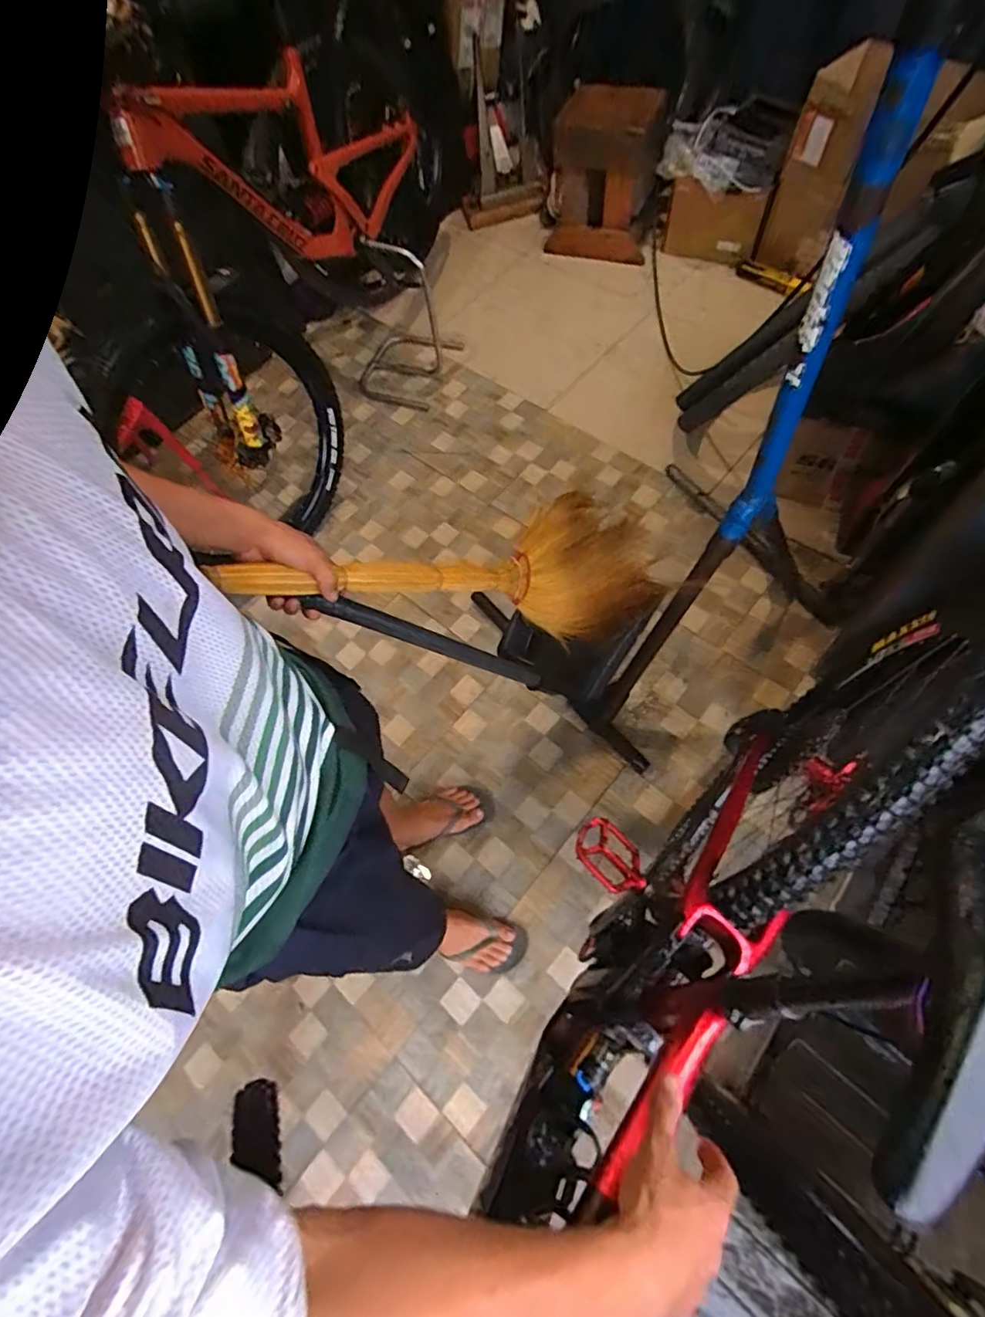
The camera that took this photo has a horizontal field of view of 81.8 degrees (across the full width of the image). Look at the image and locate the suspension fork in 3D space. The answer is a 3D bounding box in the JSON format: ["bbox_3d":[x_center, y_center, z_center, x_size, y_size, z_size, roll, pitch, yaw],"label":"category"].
[{"bbox_3d":[-0.652,-0.718,1.254,0.143,0.535,0.079,-4,44,1],"label":"suspension fork"}]

